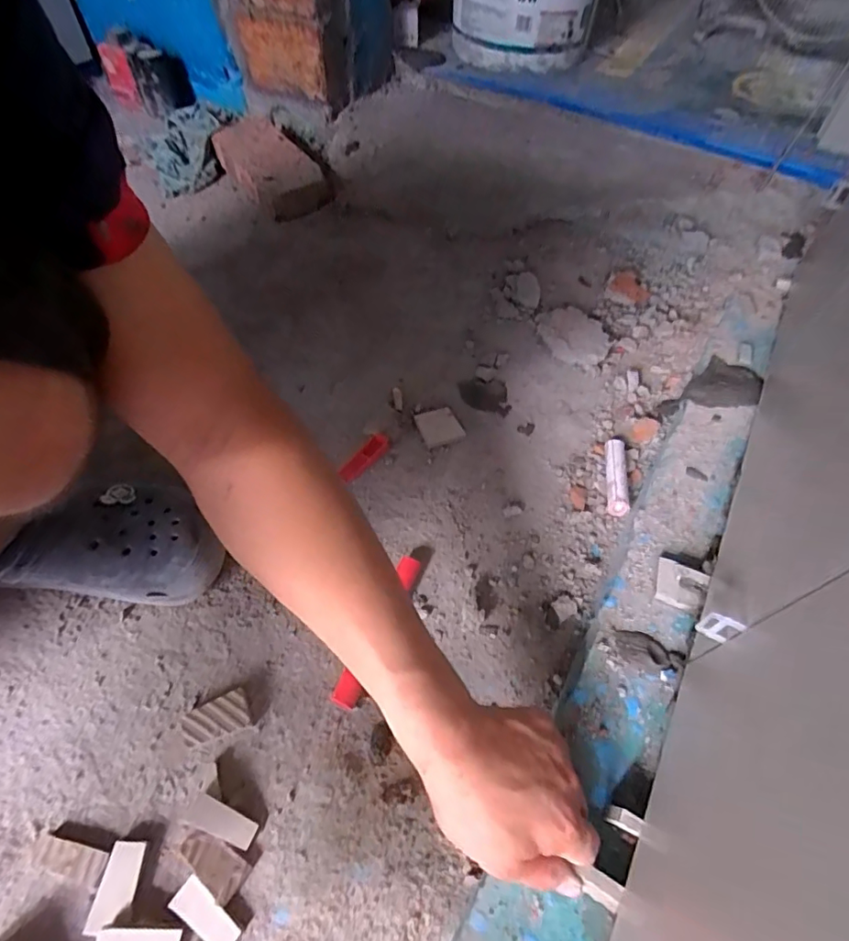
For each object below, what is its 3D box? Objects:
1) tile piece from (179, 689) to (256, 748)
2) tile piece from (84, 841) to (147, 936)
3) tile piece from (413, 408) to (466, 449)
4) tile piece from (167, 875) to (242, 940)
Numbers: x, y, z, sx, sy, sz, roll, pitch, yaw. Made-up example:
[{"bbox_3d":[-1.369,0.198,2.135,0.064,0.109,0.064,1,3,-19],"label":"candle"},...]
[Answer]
[{"bbox_3d":[-0.168,0.201,0.409,0.054,0.012,0.030,-22,59,-16],"label":"tile piece"},{"bbox_3d":[-0.209,0.282,0.347,0.023,0.004,0.049,11,54,-10],"label":"tile piece"},{"bbox_3d":[0.017,-0.049,0.580,0.044,0.012,0.047,-20,59,-15],"label":"tile piece"},{"bbox_3d":[-0.147,0.302,0.348,0.050,0.011,0.021,28,59,16],"label":"tile piece"}]

